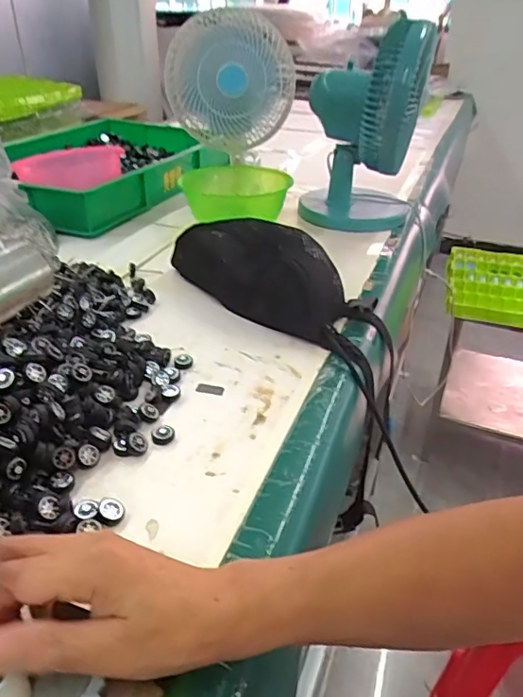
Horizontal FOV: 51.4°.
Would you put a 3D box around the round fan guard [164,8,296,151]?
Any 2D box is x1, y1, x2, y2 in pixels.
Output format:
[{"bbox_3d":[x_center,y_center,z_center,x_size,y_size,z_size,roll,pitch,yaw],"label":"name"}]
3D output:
[{"bbox_3d":[-0.052,-0.451,0.922,0.206,0.199,0.119,3,32,2],"label":"round fan guard"}]

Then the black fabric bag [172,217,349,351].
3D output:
[{"bbox_3d":[-0.001,-0.105,0.698,0.274,0.091,0.125,22,37,29],"label":"black fabric bag"}]

